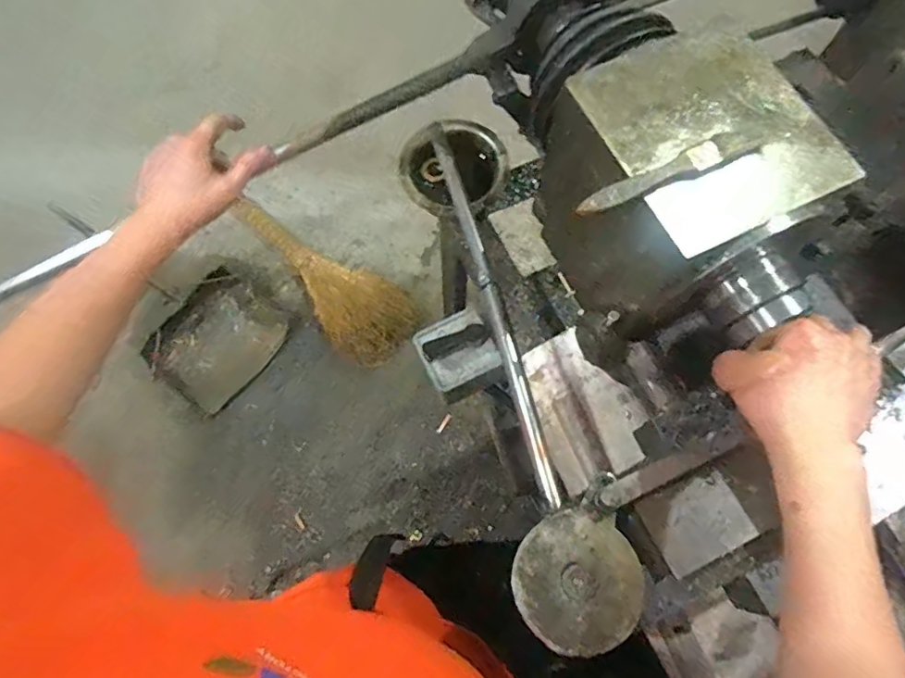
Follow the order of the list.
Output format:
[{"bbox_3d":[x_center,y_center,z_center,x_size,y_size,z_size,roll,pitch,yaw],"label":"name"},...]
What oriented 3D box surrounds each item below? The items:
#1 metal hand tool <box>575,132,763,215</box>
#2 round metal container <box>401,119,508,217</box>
[{"bbox_3d":[0.153,-0.120,0.404,0.143,0.009,0.020,-21,72,-7],"label":"metal hand tool"},{"bbox_3d":[0.003,-0.209,0.711,0.122,0.049,0.129,0,71,0],"label":"round metal container"}]

